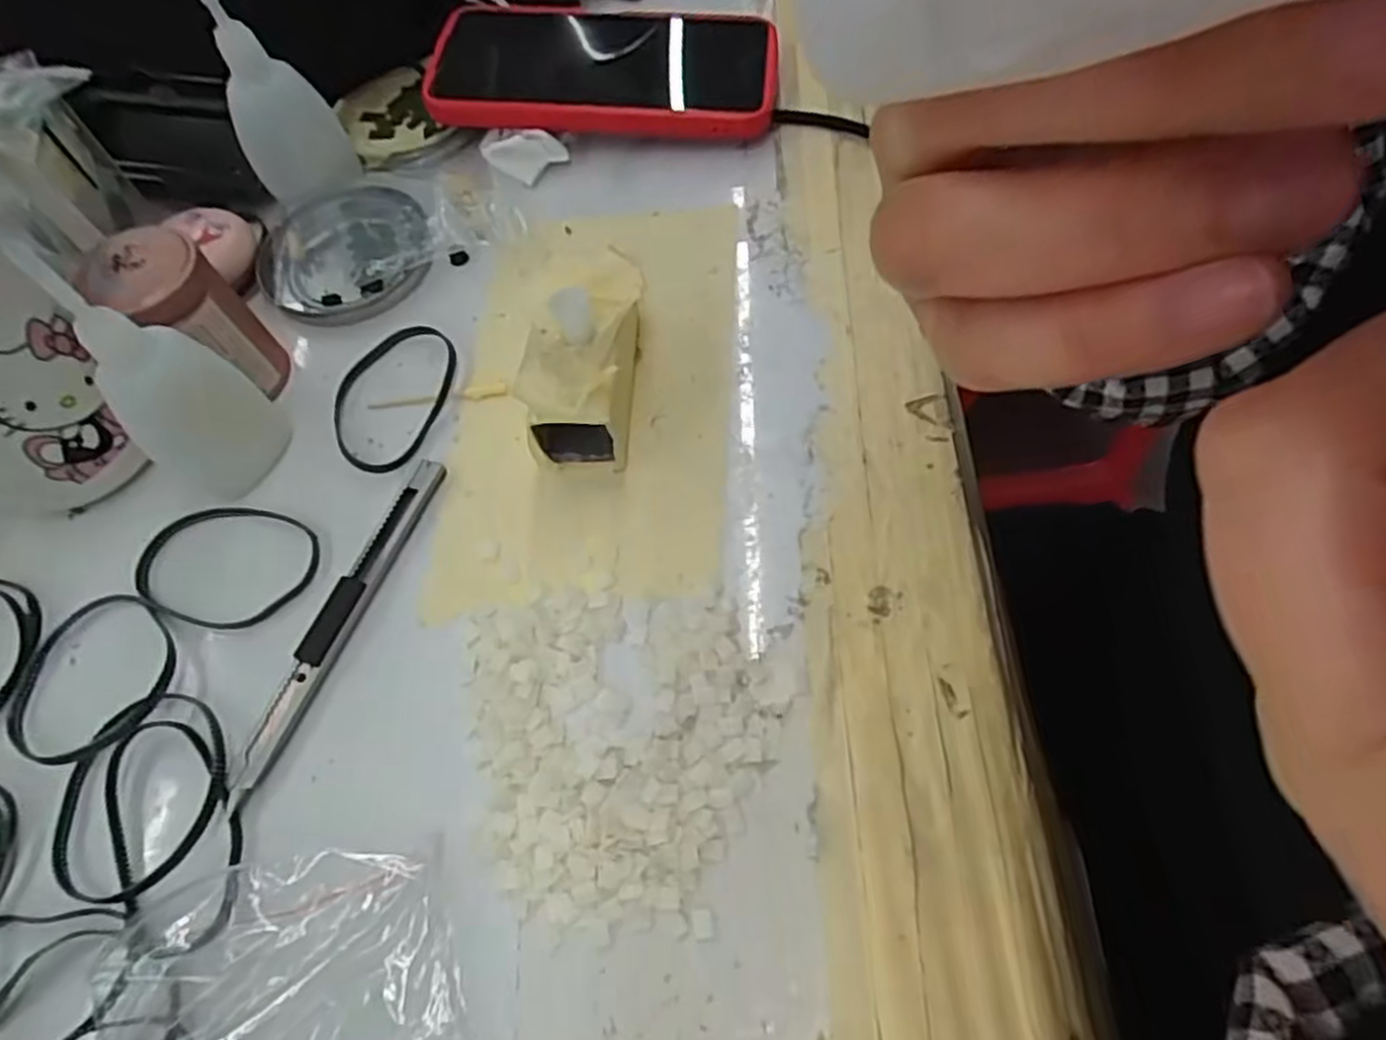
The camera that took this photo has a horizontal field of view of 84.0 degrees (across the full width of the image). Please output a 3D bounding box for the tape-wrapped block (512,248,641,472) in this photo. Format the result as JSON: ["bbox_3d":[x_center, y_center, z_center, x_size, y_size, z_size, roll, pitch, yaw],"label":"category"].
[{"bbox_3d":[-0.041,-0.063,0.294,0.044,0.043,0.081,0,63,5],"label":"tape-wrapped block"}]

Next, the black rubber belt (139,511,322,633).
[{"bbox_3d":[-0.173,0.017,0.287,0.069,0.005,0.049,11,64,9],"label":"black rubber belt"}]

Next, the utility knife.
[{"bbox_3d":[-0.123,0.034,0.271,0.014,0.007,0.130,15,65,11],"label":"utility knife"}]

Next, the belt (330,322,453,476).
[{"bbox_3d":[-0.125,-0.051,0.318,0.049,0.004,0.071,4,63,6],"label":"belt"}]

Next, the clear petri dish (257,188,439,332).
[{"bbox_3d":[-0.160,-0.125,0.351,0.075,0.009,0.080,-2,63,3],"label":"clear petri dish"}]

